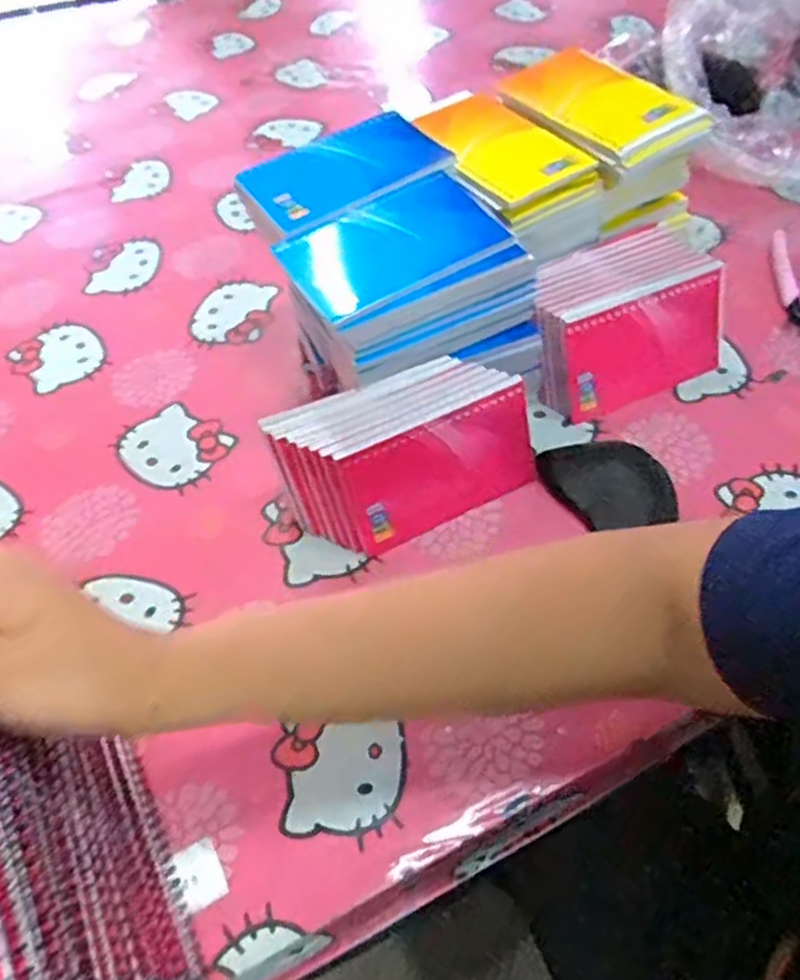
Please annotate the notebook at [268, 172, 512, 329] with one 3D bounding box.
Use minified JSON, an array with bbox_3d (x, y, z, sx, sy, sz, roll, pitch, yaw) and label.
[{"bbox_3d":[-0.004,-0.154,0.455,0.128,0.009,0.080,-31,69,-8],"label":"notebook"}]

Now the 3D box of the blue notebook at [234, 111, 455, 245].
[{"bbox_3d":[-0.040,-0.214,0.488,0.138,0.013,0.080,-29,56,-17],"label":"blue notebook"}]

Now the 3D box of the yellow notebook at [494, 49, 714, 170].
[{"bbox_3d":[0.144,-0.283,0.525,0.087,0.011,0.140,-37,63,-16],"label":"yellow notebook"}]

